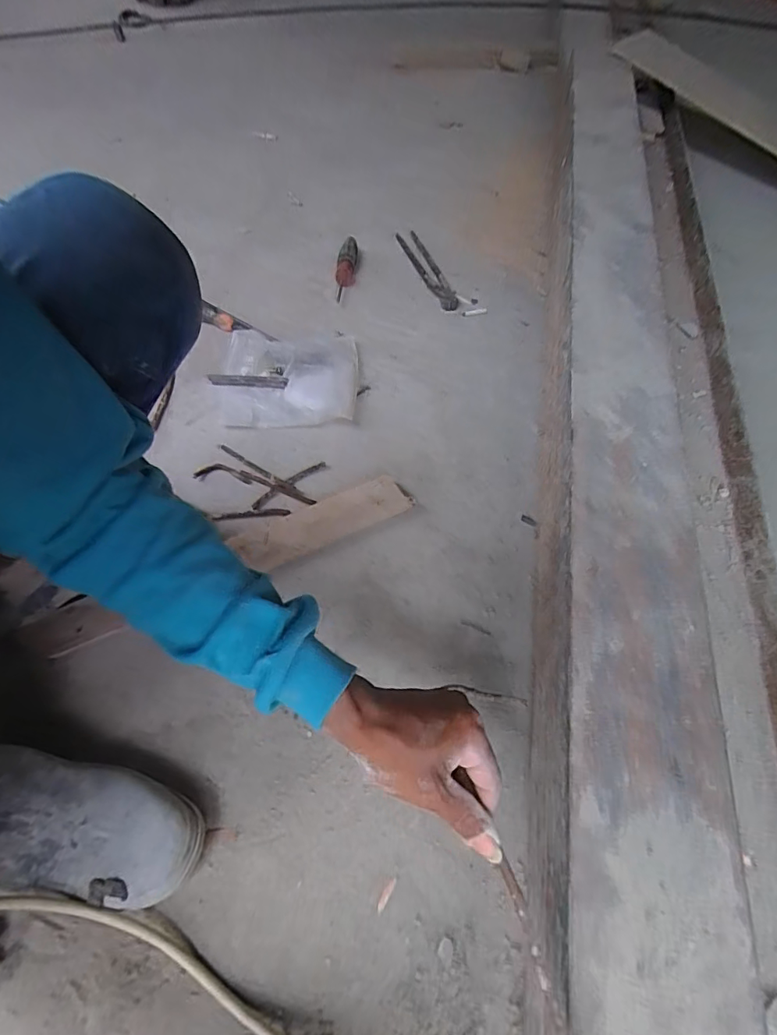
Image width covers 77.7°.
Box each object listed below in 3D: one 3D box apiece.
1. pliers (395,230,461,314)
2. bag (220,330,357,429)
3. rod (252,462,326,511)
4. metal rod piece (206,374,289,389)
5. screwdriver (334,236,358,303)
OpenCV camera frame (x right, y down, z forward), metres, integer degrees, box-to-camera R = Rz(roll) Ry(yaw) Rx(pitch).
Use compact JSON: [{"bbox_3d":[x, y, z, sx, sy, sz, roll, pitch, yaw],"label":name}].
[{"bbox_3d":[0.069,-0.459,0.876,0.058,0.024,0.245,-17,63,-10],"label":"pliers"},{"bbox_3d":[-0.148,-0.210,0.719,0.196,0.041,0.161,-4,61,-3],"label":"bag"},{"bbox_3d":[-0.134,-0.044,0.645,0.113,0.004,0.018,-37,68,-19],"label":"rod"},{"bbox_3d":[-0.212,-0.205,0.726,0.120,0.009,0.021,5,61,2],"label":"metal rod piece"},{"bbox_3d":[-0.072,-0.433,0.841,0.035,0.039,0.141,2,61,0],"label":"screwdriver"}]

